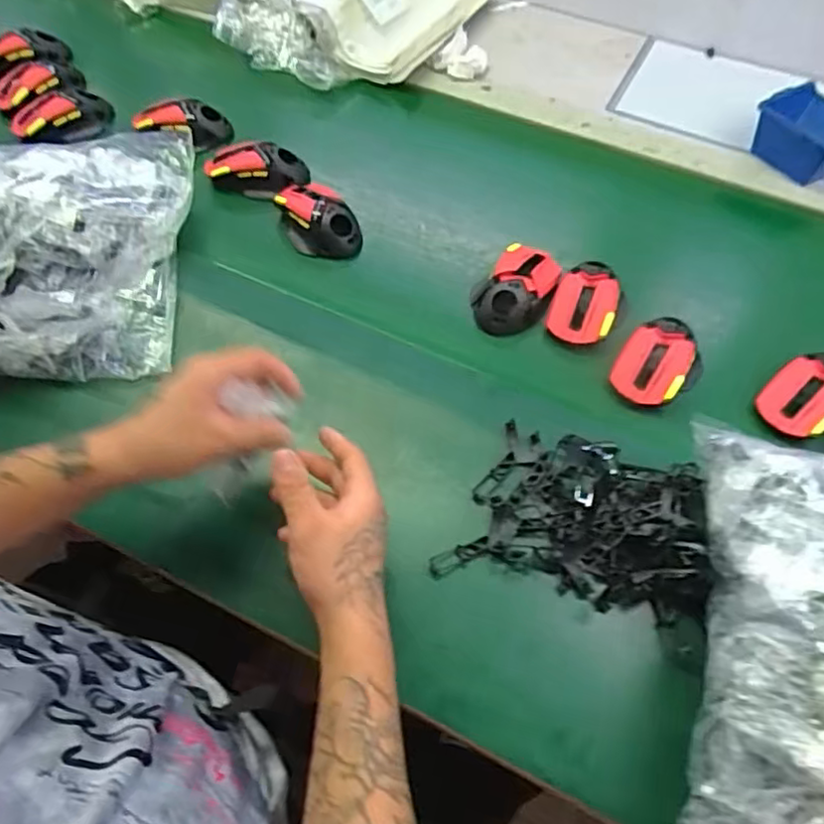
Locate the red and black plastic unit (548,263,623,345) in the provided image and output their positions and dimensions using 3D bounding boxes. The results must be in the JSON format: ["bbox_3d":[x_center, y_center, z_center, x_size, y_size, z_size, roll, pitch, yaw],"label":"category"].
[{"bbox_3d":[0.183,-0.114,0.677,0.068,0.036,0.096,20,60,11],"label":"red and black plastic unit"}]

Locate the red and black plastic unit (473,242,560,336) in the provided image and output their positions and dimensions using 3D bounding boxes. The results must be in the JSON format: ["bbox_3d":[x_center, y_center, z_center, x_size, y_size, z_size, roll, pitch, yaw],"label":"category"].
[{"bbox_3d":[0.114,-0.131,0.687,0.074,0.038,0.109,35,64,18],"label":"red and black plastic unit"}]

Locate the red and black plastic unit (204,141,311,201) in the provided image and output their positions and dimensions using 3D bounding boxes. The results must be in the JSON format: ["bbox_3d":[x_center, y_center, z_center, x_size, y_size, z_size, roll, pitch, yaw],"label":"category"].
[{"bbox_3d":[-0.186,-0.289,0.767,0.117,0.039,0.063,12,59,6],"label":"red and black plastic unit"}]

